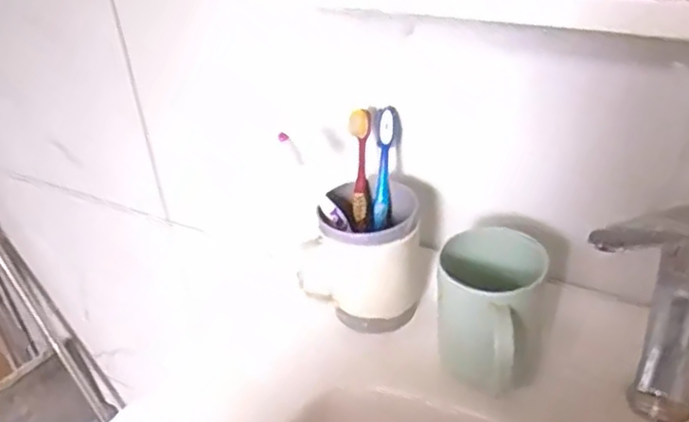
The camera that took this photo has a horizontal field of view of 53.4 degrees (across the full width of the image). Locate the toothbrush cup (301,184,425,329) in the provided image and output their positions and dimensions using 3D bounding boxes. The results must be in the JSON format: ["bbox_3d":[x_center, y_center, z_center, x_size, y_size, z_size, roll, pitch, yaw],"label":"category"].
[{"bbox_3d":[0.017,0.038,0.603,0.097,0.110,0.092,-4,33,2],"label":"toothbrush cup"}]

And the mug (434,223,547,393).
[{"bbox_3d":[0.108,0.079,0.517,0.079,0.085,0.102,5,34,15],"label":"mug"}]

